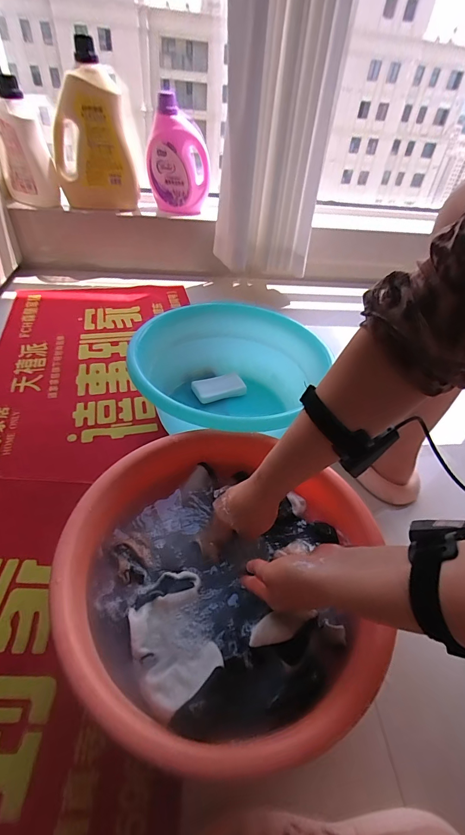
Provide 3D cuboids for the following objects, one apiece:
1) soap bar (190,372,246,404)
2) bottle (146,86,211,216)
[{"bbox_3d":[-0.031,-0.069,0.803,0.117,0.018,0.071,-13,45,-18],"label":"soap bar"},{"bbox_3d":[-0.163,-0.797,1.113,0.184,0.286,0.092,1,44,-5],"label":"bottle"}]

